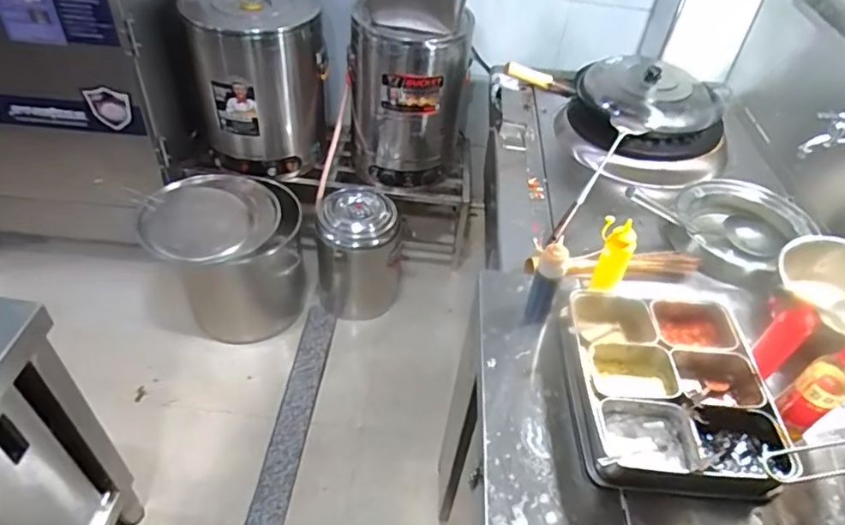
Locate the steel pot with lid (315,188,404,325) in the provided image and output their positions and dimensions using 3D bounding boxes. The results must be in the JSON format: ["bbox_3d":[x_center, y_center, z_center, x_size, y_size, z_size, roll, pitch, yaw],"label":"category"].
[{"bbox_3d":[-0.205,-0.028,1.825,0.252,0.351,0.253,-5,46,-12],"label":"steel pot with lid"}]

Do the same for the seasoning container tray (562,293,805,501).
[{"bbox_3d":[0.381,0.183,0.892,0.279,0.073,0.335,3,45,-4],"label":"seasoning container tray"}]

